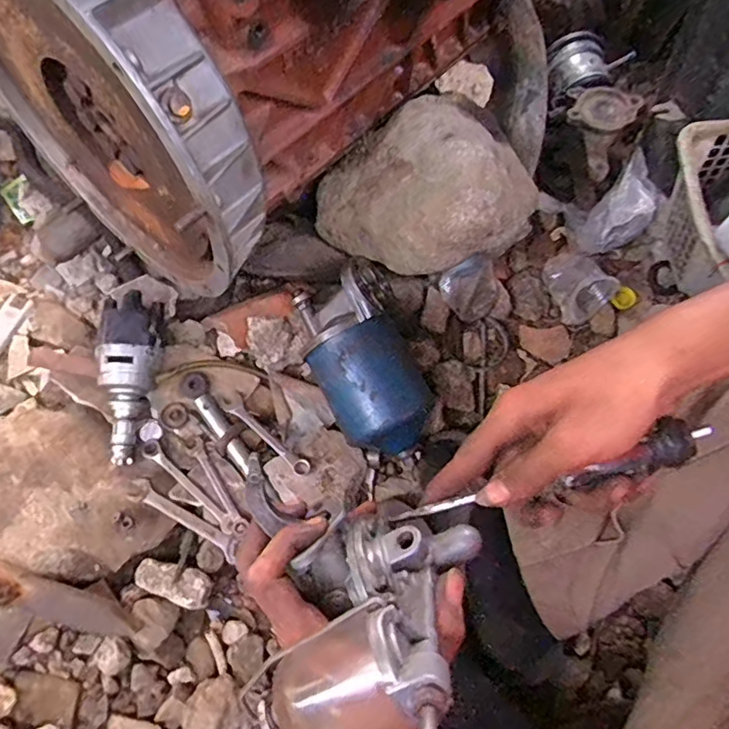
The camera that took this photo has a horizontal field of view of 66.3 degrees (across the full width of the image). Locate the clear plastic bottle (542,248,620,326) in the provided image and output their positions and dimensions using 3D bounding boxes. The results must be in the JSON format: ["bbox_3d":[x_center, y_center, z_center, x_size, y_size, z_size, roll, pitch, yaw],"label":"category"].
[{"bbox_3d":[0.287,-0.112,0.745,0.071,0.061,0.094,-26,74,-11],"label":"clear plastic bottle"}]

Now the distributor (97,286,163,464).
[{"bbox_3d":[-0.274,0.015,0.669,0.075,0.080,0.199,2,86,-2],"label":"distributor"}]

